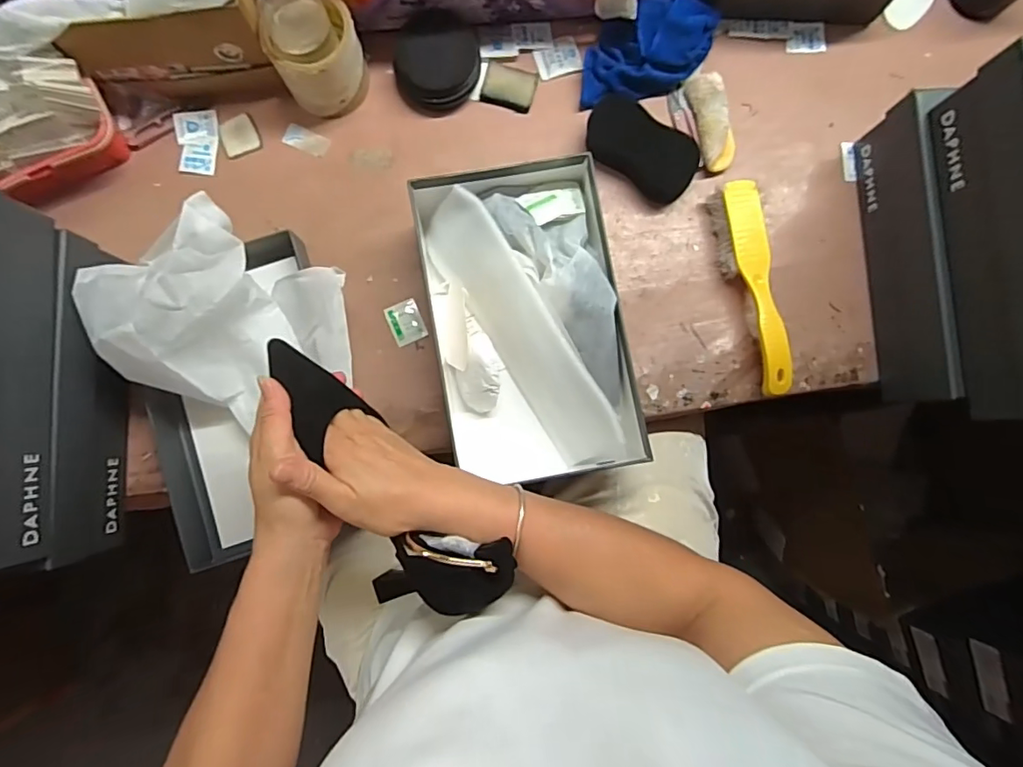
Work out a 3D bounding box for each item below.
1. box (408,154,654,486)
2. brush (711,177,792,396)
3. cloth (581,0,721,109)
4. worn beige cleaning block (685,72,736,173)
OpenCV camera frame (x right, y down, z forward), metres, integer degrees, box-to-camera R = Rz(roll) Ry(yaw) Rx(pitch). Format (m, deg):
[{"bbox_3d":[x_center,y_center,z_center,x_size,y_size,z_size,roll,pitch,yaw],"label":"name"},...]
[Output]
[{"bbox_3d":[0.015,-0.055,0.532,0.185,0.091,0.302,-11,86,-2],"label":"box"},{"bbox_3d":[0.255,-0.100,0.563,0.044,0.048,0.224,-8,86,-2],"label":"brush"},{"bbox_3d":[0.147,-0.364,0.577,0.149,0.057,0.089,-10,86,-2],"label":"cloth"},{"bbox_3d":[0.223,-0.290,0.590,0.037,0.024,0.106,-13,86,-2],"label":"worn beige cleaning block"}]

